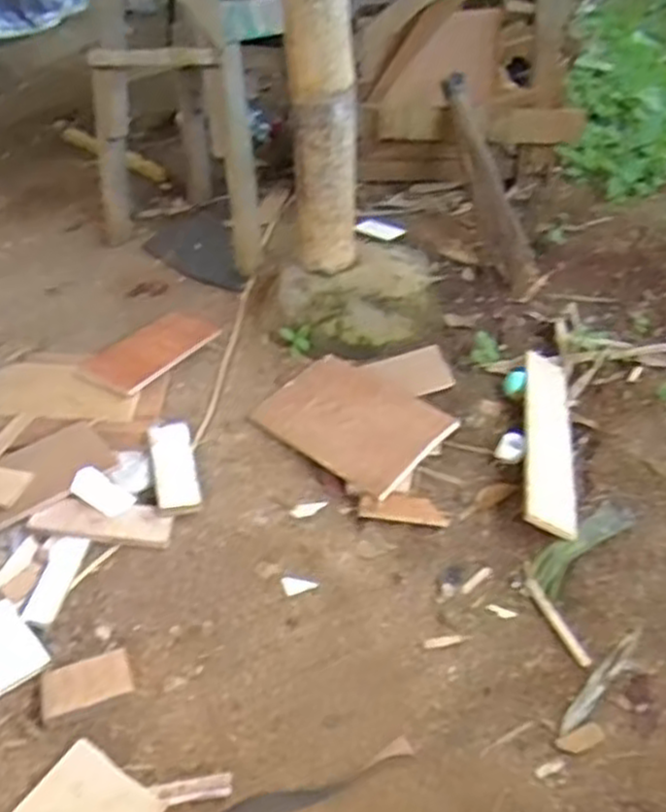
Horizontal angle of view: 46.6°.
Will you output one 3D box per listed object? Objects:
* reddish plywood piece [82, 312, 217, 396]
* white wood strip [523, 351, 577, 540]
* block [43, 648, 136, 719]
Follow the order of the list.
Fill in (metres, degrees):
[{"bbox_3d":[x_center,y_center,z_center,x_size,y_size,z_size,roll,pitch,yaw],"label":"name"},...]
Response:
[{"bbox_3d":[-0.300,-0.096,1.304,0.098,0.014,0.221,35,48,14],"label":"reddish plywood piece"},{"bbox_3d":[0.312,0.039,1.124,0.067,0.015,0.381,16,36,3],"label":"white wood strip"},{"bbox_3d":[-0.280,0.312,0.879,0.097,0.011,0.060,-17,39,-14],"label":"block"}]

